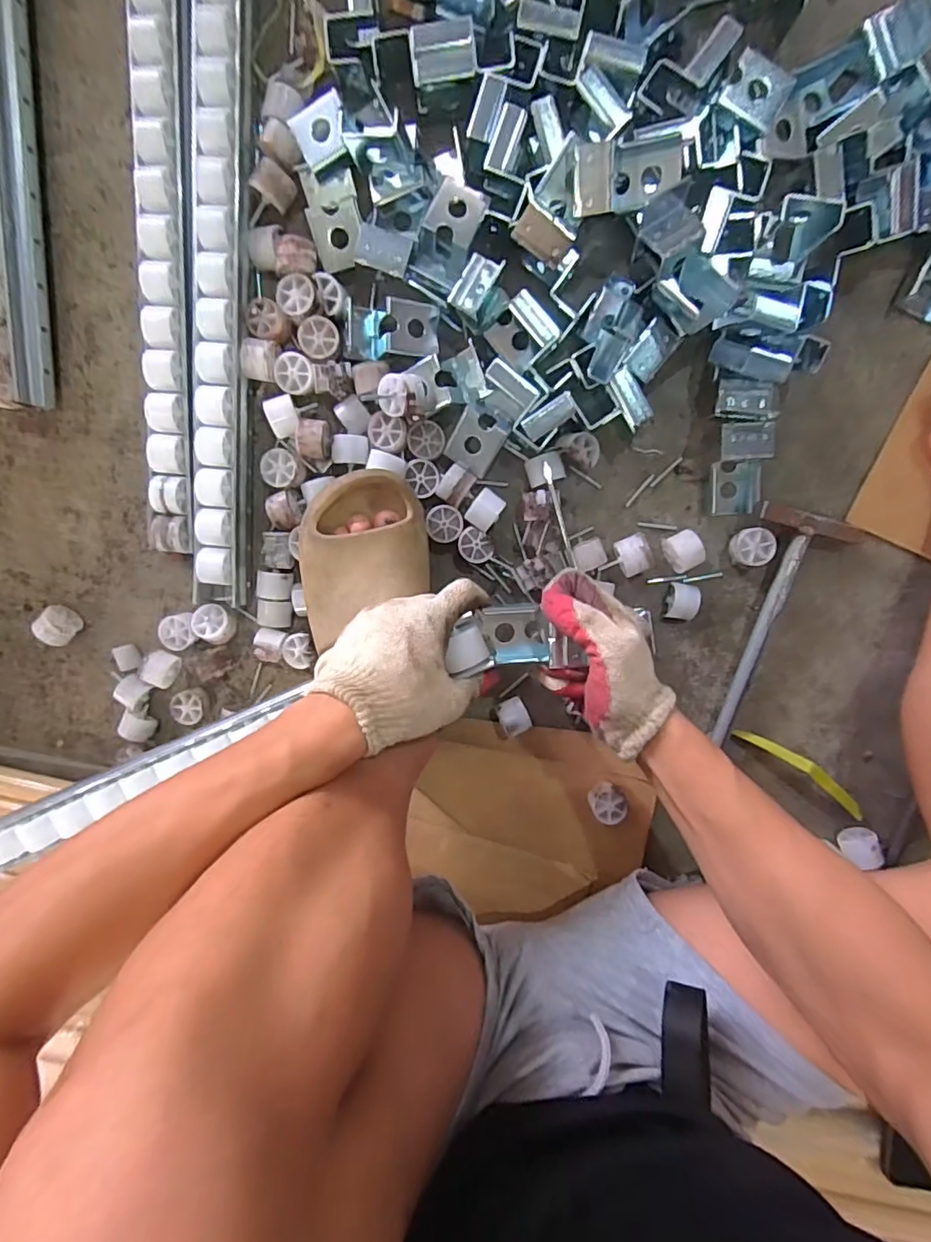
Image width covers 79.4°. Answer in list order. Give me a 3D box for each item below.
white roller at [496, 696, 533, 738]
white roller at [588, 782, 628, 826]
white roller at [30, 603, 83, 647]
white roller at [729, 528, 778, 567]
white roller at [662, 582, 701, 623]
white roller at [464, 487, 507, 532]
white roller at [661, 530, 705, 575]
[{"bbox_3d":[0.048,0.092,0.556,0.030,0.032,0.034,-23,97,5],"label":"white roller"},{"bbox_3d":[0.140,0.177,0.553,0.034,0.024,0.040,-24,97,5],"label":"white roller"},{"bbox_3d":[-0.407,0.006,0.563,0.034,0.035,0.032,40,98,-4],"label":"white roller"},{"bbox_3d":[0.267,-0.070,0.525,0.034,0.027,0.034,0,99,2],"label":"white roller"},{"bbox_3d":[0.207,-0.016,0.538,0.027,0.022,0.039,14,99,0],"label":"white roller"},{"bbox_3d":[0.019,-0.104,0.530,0.027,0.030,0.035,36,98,-4],"label":"white roller"},{"bbox_3d":[0.202,-0.066,0.524,0.027,0.037,0.035,-26,97,5],"label":"white roller"}]

